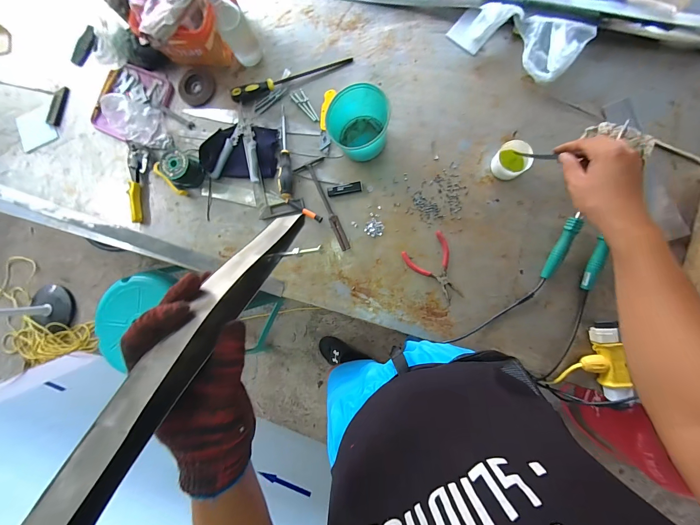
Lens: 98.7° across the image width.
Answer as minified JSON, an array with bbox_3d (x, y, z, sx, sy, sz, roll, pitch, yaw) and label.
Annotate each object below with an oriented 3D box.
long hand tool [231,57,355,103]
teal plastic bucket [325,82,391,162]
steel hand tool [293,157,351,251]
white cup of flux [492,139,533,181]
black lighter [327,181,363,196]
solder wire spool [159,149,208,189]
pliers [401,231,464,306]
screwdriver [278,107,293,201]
[{"bbox_3d":[-0.140,-0.437,0.709,0.292,0.026,0.035,-16,86,8],"label":"long hand tool"},{"bbox_3d":[0.016,-0.292,0.644,0.116,0.096,0.118,0,88,8],"label":"teal plastic bucket"},{"bbox_3d":[-0.050,-0.134,0.693,0.067,0.014,0.224,-26,84,7],"label":"steel hand tool"},{"bbox_3d":[0.332,-0.209,0.623,0.073,0.050,0.065,-29,84,6],"label":"white cup of flux"},{"bbox_3d":[-0.011,-0.169,0.689,0.080,0.007,0.022,-9,87,8],"label":"black lighter"},{"bbox_3d":[-0.399,-0.222,0.718,0.082,0.064,0.076,0,88,8],"label":"solder wire spool"},{"bbox_3d":[0.192,0.018,0.653,0.097,0.009,0.144,-31,84,6],"label":"pliers"},{"bbox_3d":[-0.154,-0.258,0.696,0.030,0.030,0.225,-4,87,8],"label":"screwdriver"}]

